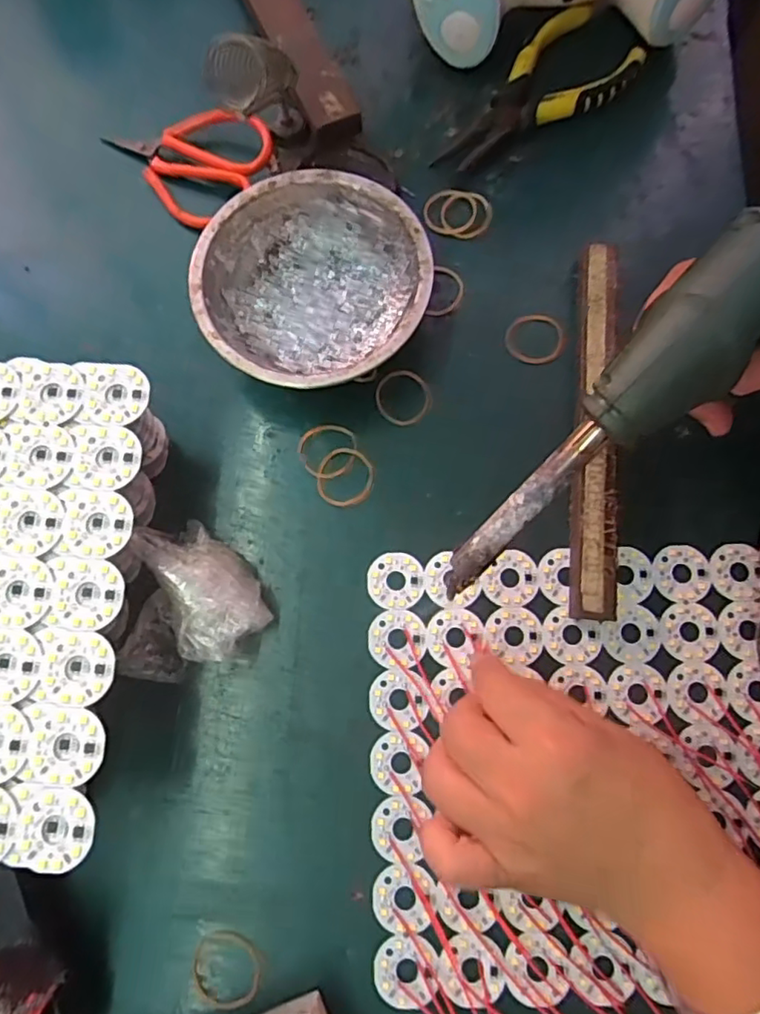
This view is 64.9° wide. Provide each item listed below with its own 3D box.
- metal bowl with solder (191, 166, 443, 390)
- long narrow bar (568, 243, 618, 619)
[{"bbox_3d":[-0.037,-0.121,0.340,0.124,0.043,0.123,0,75,1],"label":"metal bowl with solder"},{"bbox_3d":[0.117,-0.047,0.330,0.023,0.019,0.210,4,75,2],"label":"long narrow bar"}]

